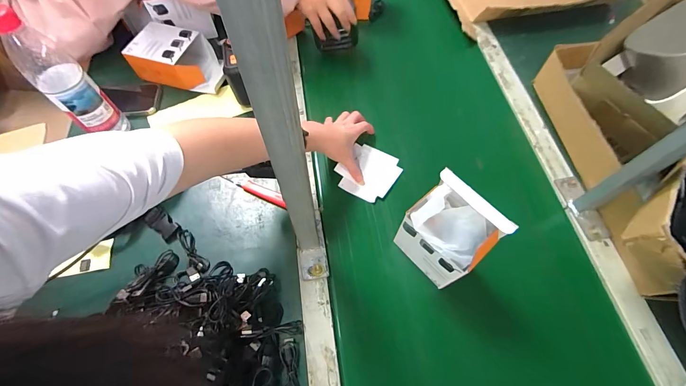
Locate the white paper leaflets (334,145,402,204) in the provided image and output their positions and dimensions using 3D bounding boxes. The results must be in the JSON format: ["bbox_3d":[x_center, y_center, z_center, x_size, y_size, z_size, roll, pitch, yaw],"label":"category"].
[{"bbox_3d":[0.044,-0.036,0.537,0.094,0.008,0.102,33,68,13],"label":"white paper leaflets"}]

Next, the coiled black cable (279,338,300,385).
[{"bbox_3d":[-0.067,0.227,0.391,0.024,0.017,0.077,-5,62,-5],"label":"coiled black cable"}]

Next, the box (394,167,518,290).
[{"bbox_3d":[0.126,0.055,0.392,0.054,0.164,0.095,-39,70,-20],"label":"box"}]

